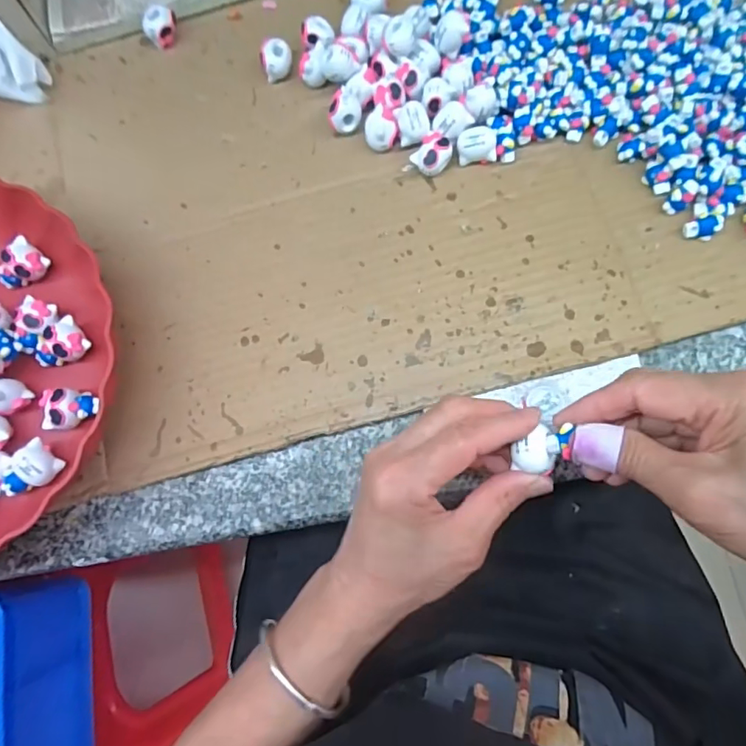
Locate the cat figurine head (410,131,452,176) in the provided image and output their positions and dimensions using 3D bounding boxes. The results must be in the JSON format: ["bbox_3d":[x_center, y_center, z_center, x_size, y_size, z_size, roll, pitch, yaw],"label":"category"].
[{"bbox_3d":[0.040,-0.147,0.351,0.023,0.019,0.025,-1,78,3],"label":"cat figurine head"}]

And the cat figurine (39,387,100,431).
[{"bbox_3d":[-0.189,0.022,0.323,0.032,0.016,0.025,-1,78,3],"label":"cat figurine"}]

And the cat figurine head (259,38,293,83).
[{"bbox_3d":[-0.069,-0.224,0.374,0.021,0.021,0.023,-1,78,3],"label":"cat figurine head"}]

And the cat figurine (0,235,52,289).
[{"bbox_3d":[-0.232,-0.070,0.341,0.020,0.017,0.032,35,82,10],"label":"cat figurine"}]

